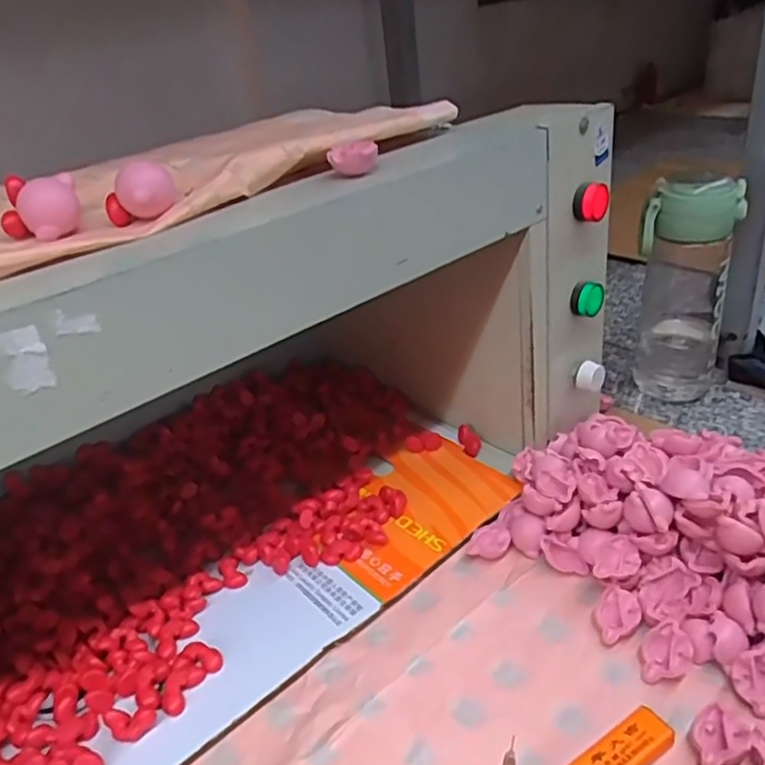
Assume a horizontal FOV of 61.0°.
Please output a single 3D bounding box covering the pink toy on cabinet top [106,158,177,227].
[{"bbox_3d":[-0.125,-0.097,0.331,0.030,0.028,0.023,8,38,21],"label":"pink toy on cabinet top"}]

